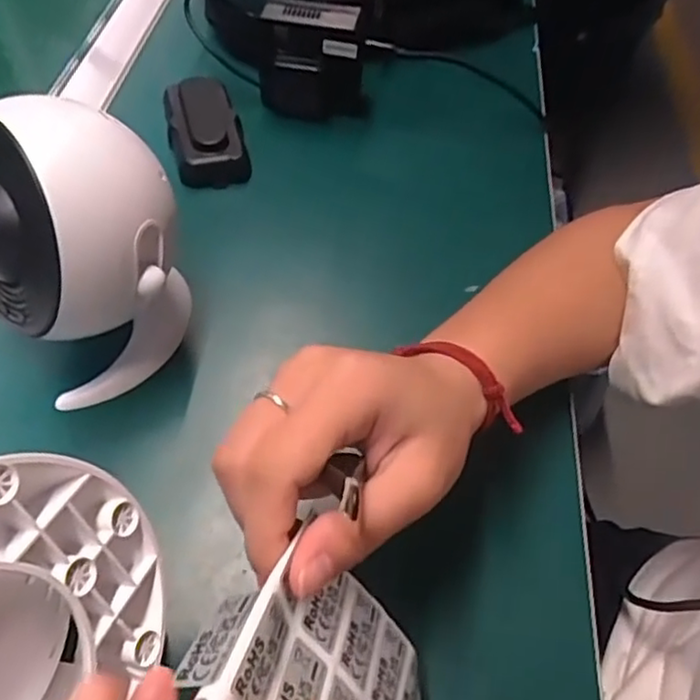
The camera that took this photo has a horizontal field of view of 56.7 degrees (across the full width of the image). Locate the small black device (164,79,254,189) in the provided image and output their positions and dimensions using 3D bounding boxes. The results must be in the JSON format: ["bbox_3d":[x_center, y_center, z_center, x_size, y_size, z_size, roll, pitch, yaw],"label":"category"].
[{"bbox_3d":[-0.107,-0.164,0.477,0.051,0.025,0.104,-14,63,-11],"label":"small black device"}]

